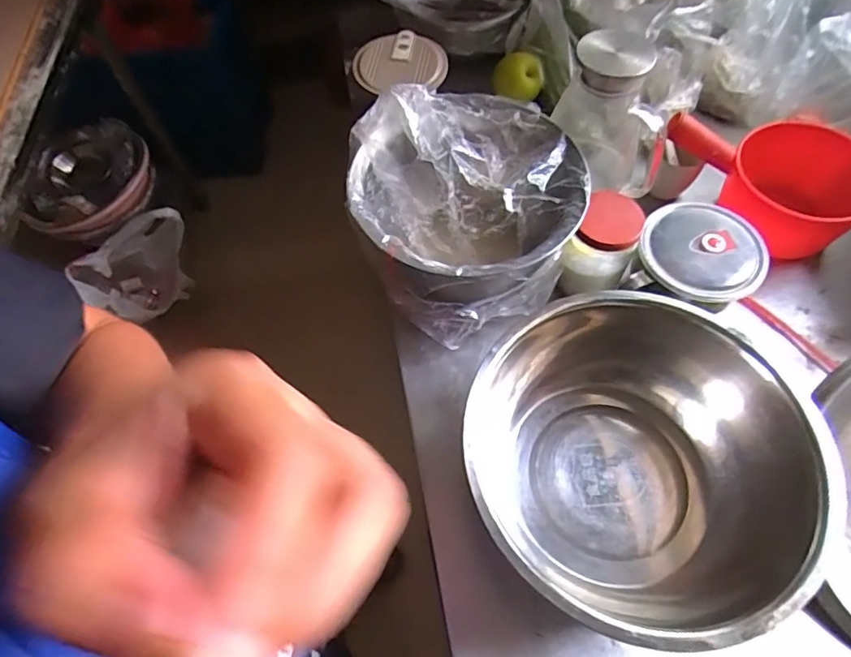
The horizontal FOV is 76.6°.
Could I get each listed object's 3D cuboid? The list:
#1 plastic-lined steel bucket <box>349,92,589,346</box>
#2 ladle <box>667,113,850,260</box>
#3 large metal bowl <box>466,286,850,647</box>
[{"bbox_3d":[0.058,-0.156,0.669,0.275,0.179,0.261,-1,60,2],"label":"plastic-lined steel bucket"},{"bbox_3d":[0.473,-0.215,0.747,0.256,0.107,0.139,38,69,22],"label":"ladle"},{"bbox_3d":[0.205,0.135,0.558,0.320,0.137,0.306,-1,60,2],"label":"large metal bowl"}]

